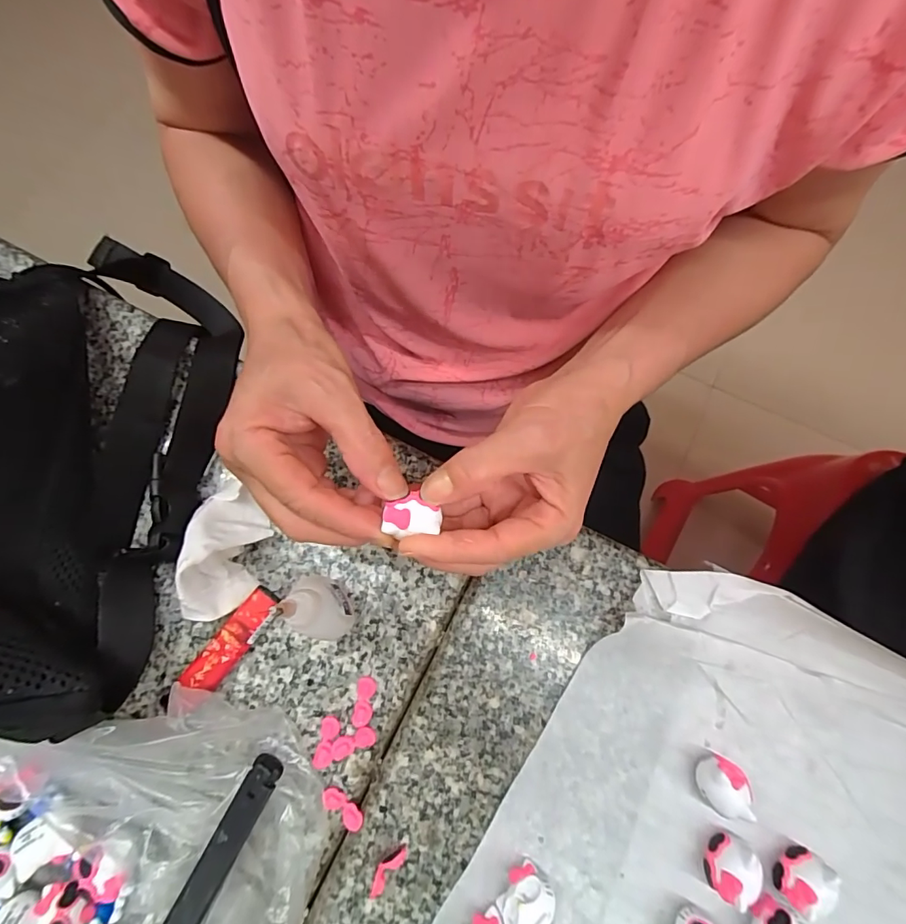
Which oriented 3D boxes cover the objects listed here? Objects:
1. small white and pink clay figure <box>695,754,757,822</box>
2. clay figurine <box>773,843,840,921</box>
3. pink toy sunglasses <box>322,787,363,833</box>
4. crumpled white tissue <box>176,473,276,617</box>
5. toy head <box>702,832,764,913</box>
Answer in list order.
[{"bbox_3d":[0.133,0.160,0.233,0.018,0.020,0.024,3,72,1],"label":"small white and pink clay figure"},{"bbox_3d":[0.165,0.197,0.221,0.024,0.019,0.018,-41,77,-12],"label":"clay figurine"},{"bbox_3d":[-0.057,0.179,0.242,0.025,0.006,0.011,37,76,11],"label":"pink toy sunglasses"},{"bbox_3d":[-0.128,0.048,0.265,0.036,0.038,0.075,-1,72,0],"label":"crumpled white tissue"},{"bbox_3d":[0.132,0.193,0.224,0.017,0.020,0.025,42,77,12],"label":"toy head"}]

